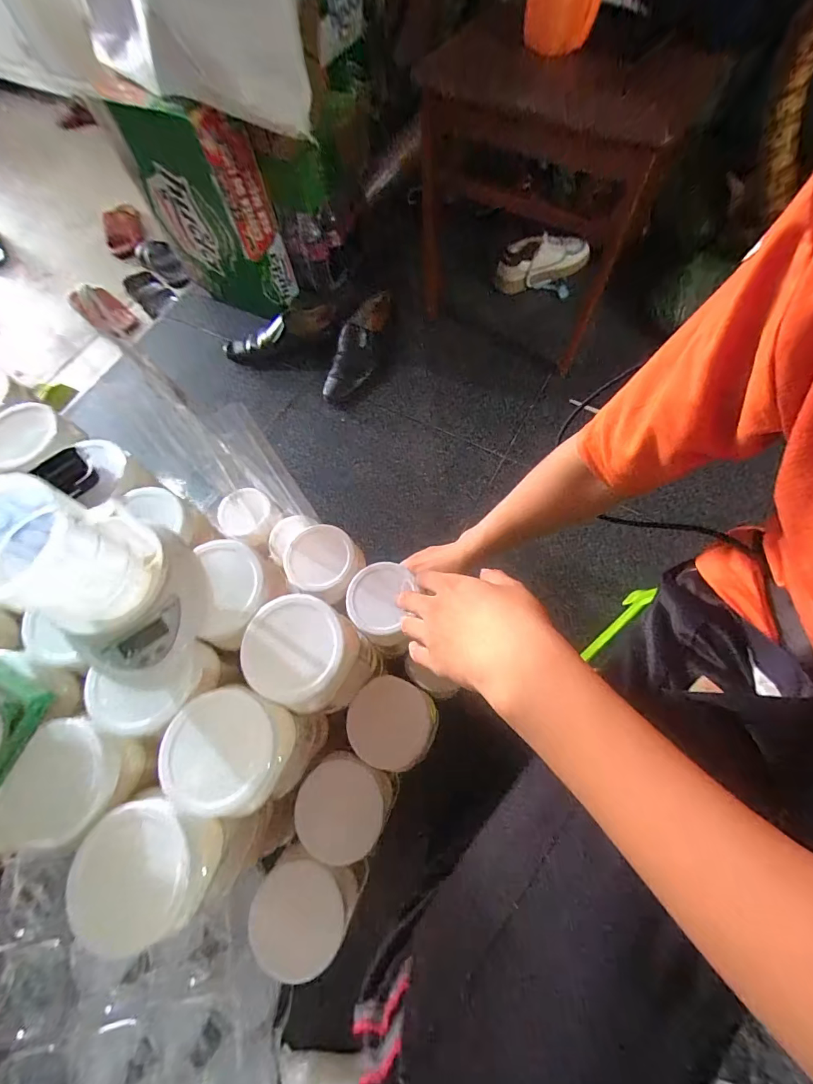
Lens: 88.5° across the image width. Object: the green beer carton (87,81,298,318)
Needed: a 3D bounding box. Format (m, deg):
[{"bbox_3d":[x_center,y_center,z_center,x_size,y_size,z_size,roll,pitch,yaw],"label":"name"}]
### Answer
[{"bbox_3d":[-0.435,-0.724,0.918,0.286,0.384,0.140,30,73,13],"label":"green beer carton"}]

